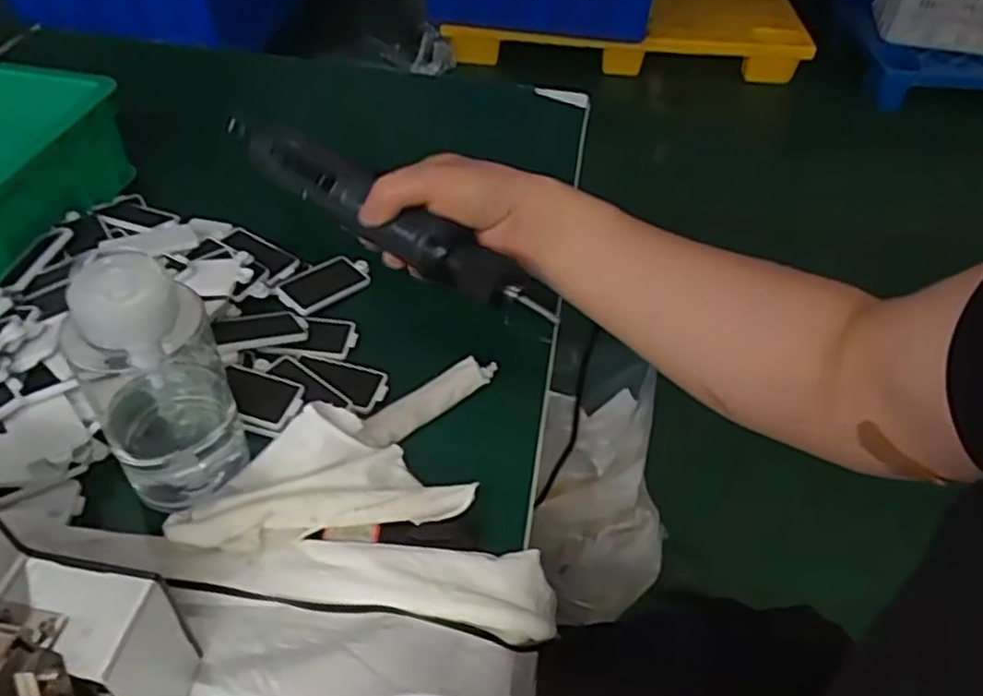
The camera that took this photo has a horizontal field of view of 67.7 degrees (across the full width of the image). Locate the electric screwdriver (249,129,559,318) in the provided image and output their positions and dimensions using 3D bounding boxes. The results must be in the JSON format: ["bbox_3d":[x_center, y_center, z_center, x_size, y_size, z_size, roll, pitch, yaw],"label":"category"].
[{"bbox_3d":[-0.061,-0.084,0.473,0.243,0.031,0.037,33,52,20],"label":"electric screwdriver"}]

